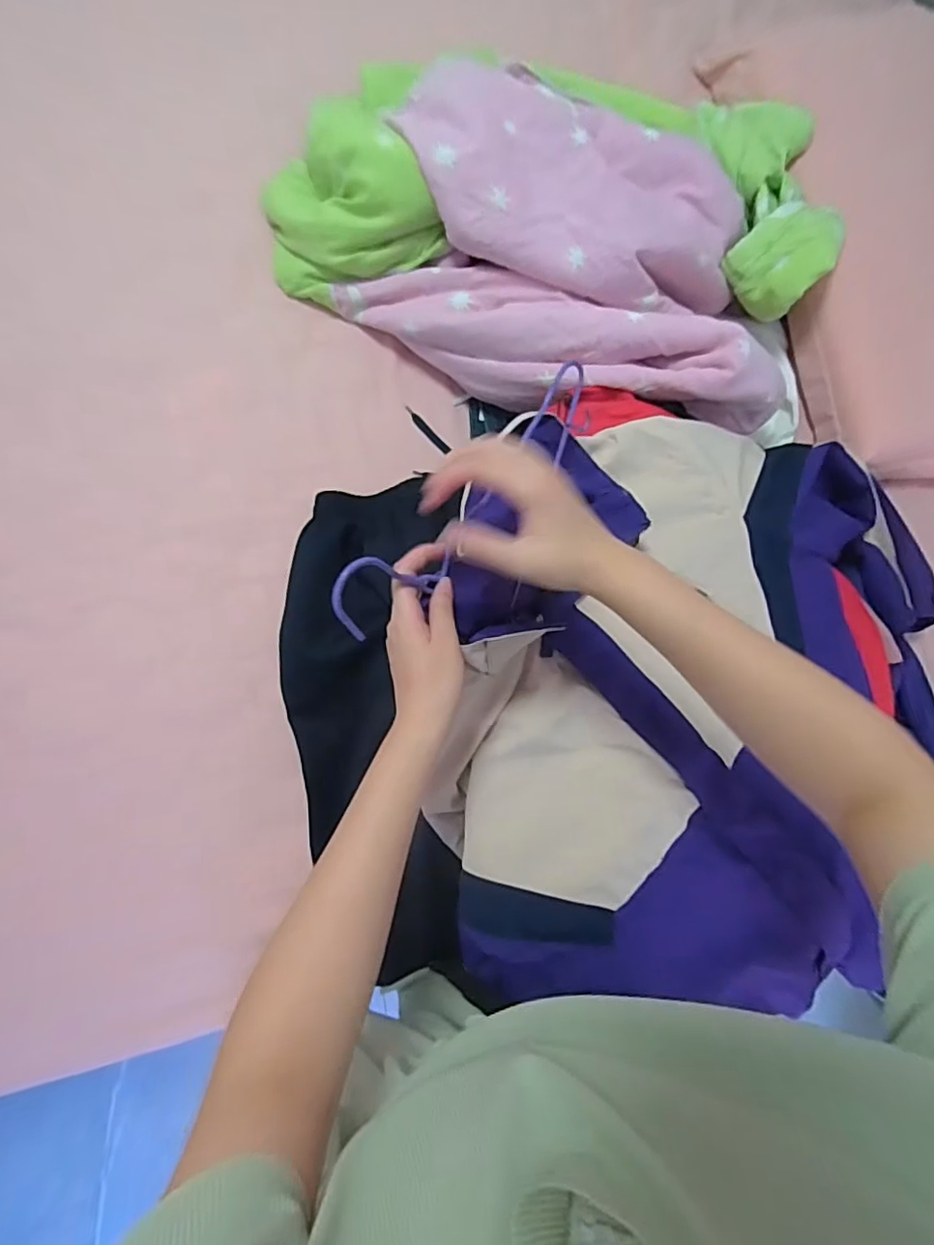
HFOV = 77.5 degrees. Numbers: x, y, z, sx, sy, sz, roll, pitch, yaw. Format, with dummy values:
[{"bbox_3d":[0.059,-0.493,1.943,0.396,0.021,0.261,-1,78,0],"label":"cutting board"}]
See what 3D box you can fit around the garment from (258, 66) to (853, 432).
[{"bbox_3d":[0.122,-0.516,0.752,0.683,0.179,0.466,24,81,-4],"label":"garment"}]

